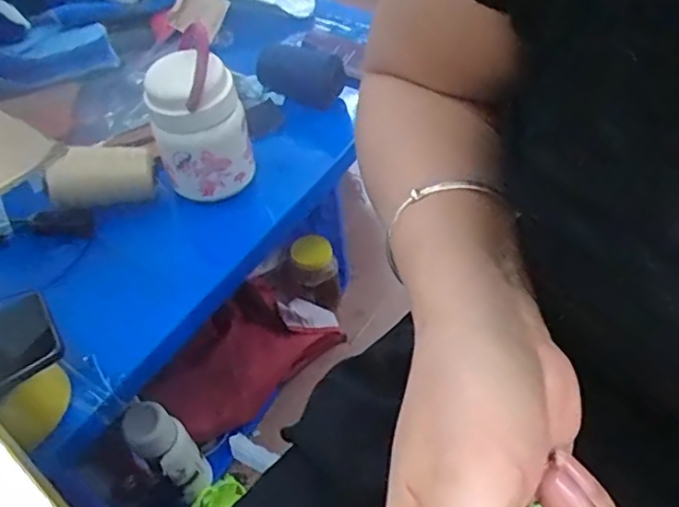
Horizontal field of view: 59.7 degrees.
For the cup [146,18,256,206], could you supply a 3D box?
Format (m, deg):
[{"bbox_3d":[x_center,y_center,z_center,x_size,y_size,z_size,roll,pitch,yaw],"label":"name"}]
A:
[{"bbox_3d":[-0.156,-0.151,0.650,0.099,0.150,0.107,-16,50,-8],"label":"cup"}]

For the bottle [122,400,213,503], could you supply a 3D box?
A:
[{"bbox_3d":[-0.242,0.284,0.850,0.066,0.222,0.062,-3,49,3],"label":"bottle"}]

